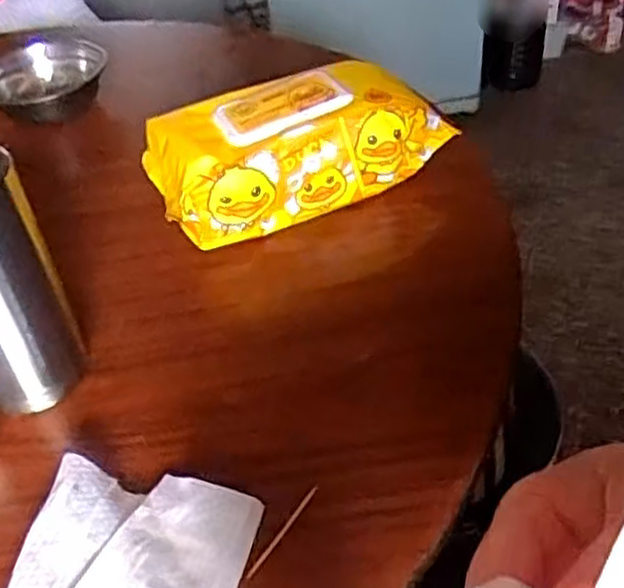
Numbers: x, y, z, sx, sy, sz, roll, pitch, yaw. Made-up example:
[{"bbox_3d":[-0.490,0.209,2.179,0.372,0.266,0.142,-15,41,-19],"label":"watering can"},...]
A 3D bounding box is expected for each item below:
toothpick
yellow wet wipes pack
[{"bbox_3d":[-0.014,0.116,0.374,0.004,0.004,0.058,21,48,28],"label":"toothpick"},{"bbox_3d":[-0.013,-0.111,0.582,0.217,0.080,0.104,-17,42,-13],"label":"yellow wet wipes pack"}]

